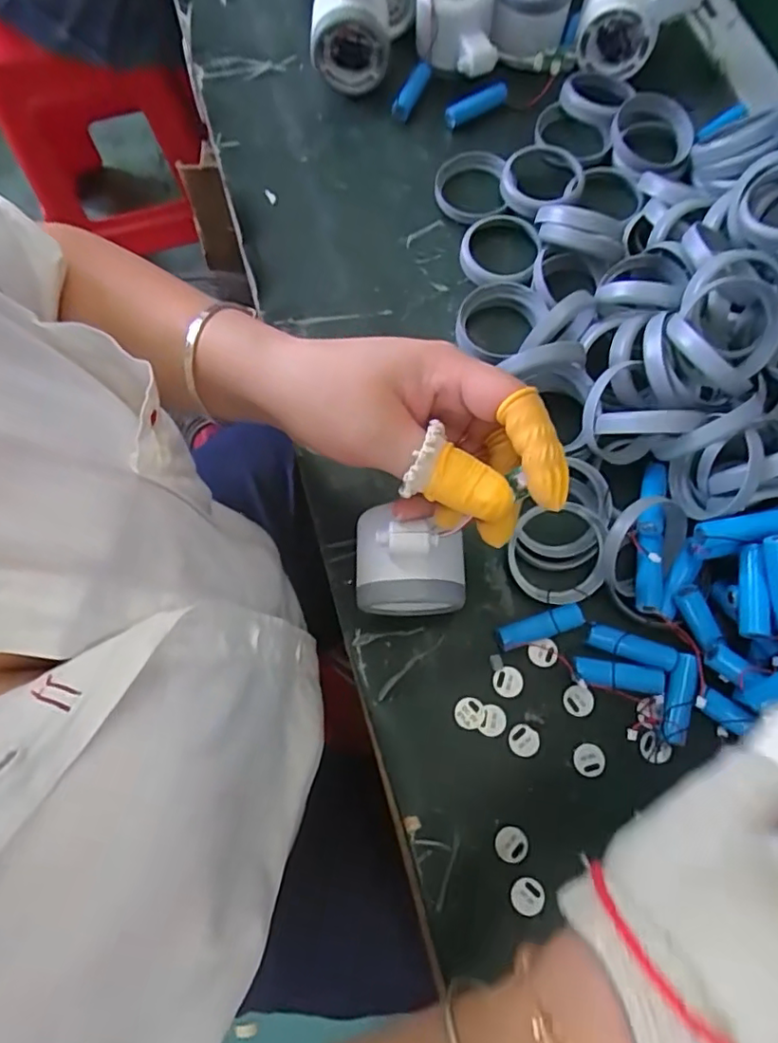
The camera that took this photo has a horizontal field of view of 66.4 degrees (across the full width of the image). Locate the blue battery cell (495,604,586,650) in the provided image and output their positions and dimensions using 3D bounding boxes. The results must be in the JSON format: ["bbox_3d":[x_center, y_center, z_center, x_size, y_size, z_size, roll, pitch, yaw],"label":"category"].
[{"bbox_3d":[0.085,0.059,0.335,0.050,0.014,0.013,-16,73,-3],"label":"blue battery cell"}]

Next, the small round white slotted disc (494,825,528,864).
[{"bbox_3d":[0.064,0.168,0.308,0.017,0.004,0.017,0,73,1],"label":"small round white slotted disc"}]

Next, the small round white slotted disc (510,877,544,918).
[{"bbox_3d":[0.070,0.190,0.300,0.016,0.004,0.016,0,73,1],"label":"small round white slotted disc"}]

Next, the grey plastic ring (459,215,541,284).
[{"bbox_3d":[0.078,-0.189,0.413,0.054,0.015,0.059,11,67,14],"label":"grey plastic ring"}]

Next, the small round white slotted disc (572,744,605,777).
[{"bbox_3d":[0.108,0.129,0.320,0.017,0.004,0.017,0,73,1],"label":"small round white slotted disc"}]

